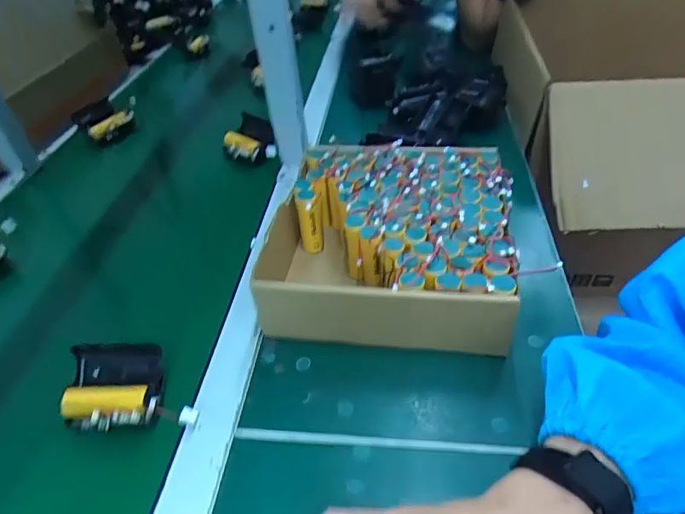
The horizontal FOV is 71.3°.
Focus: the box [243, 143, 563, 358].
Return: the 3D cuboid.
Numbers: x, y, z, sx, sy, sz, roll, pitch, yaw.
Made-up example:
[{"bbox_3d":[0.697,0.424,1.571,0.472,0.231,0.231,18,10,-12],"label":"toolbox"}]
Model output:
[{"bbox_3d":[0.049,-0.021,0.495,0.230,0.089,0.236,6,39,10],"label":"box"}]

